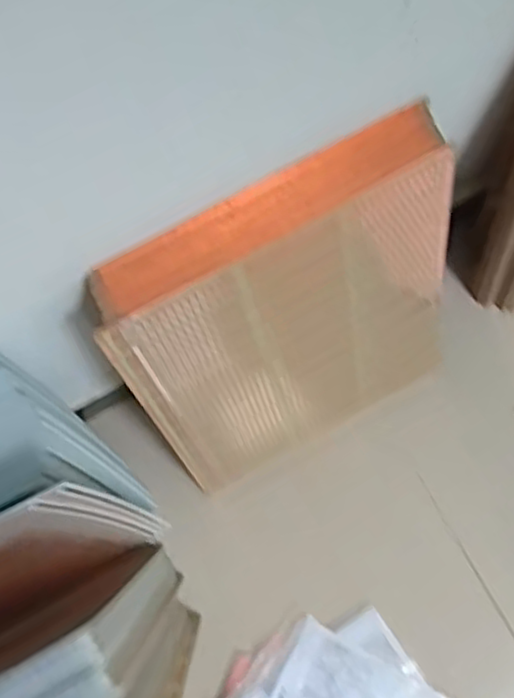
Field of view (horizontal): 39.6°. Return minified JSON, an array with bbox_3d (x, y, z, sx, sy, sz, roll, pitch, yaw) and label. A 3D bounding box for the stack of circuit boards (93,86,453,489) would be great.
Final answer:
[{"bbox_3d":[0.056,-0.014,0.797,0.372,0.476,0.064,-30,59,-7],"label":"stack of circuit boards"}]

